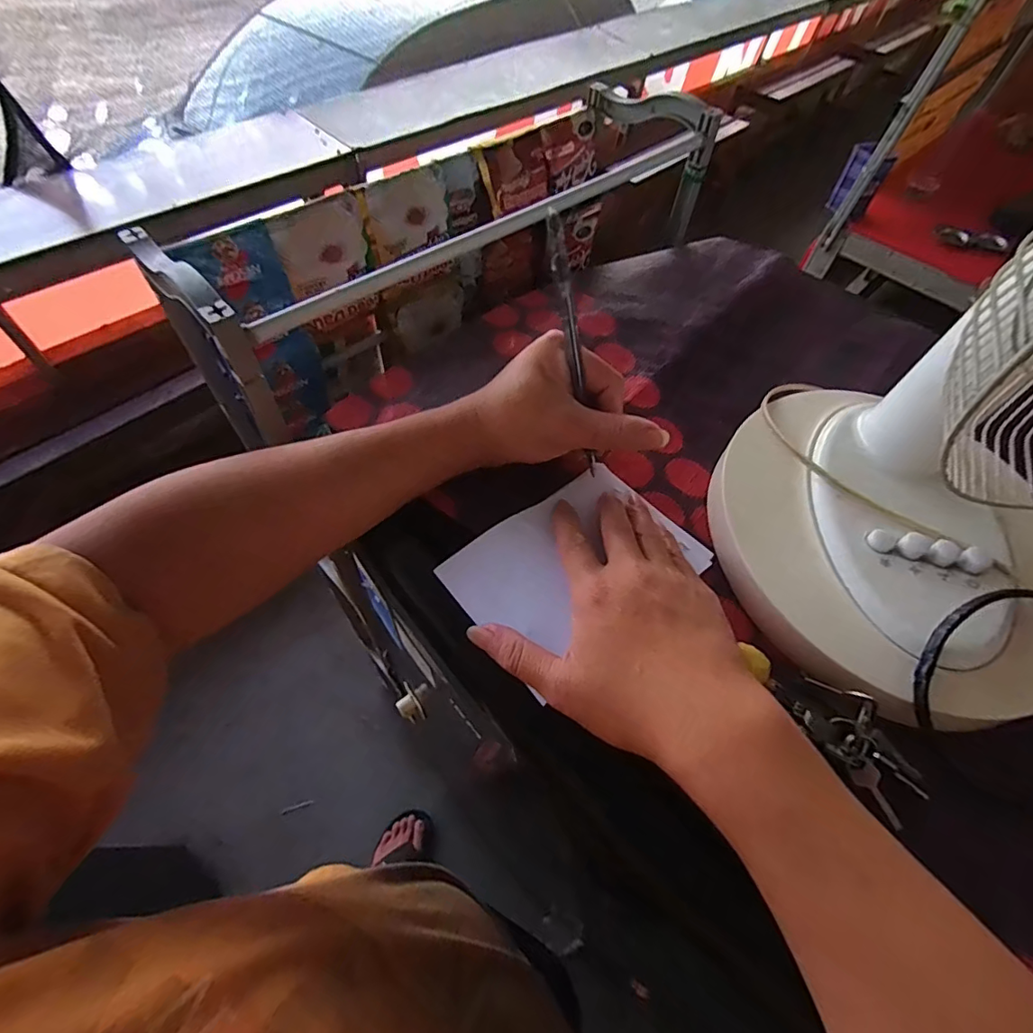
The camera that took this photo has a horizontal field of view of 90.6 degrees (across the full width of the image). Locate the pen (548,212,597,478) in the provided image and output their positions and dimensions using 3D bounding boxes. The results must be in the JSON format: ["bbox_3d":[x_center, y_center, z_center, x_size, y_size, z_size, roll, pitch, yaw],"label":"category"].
[{"bbox_3d":[0.038,-0.097,0.324,0.011,0.171,0.014,-30,36,-21],"label":"pen"}]

